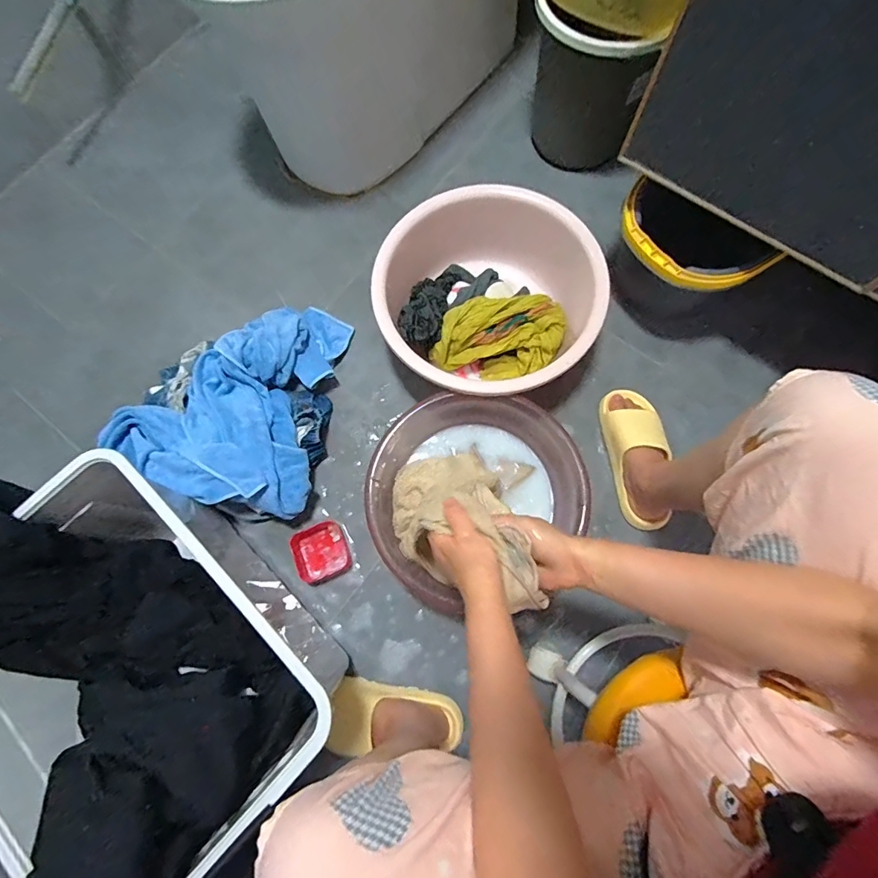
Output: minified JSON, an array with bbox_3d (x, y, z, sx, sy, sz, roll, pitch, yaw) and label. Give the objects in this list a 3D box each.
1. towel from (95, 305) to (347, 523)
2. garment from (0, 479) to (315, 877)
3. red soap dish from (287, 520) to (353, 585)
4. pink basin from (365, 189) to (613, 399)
[{"bbox_3d":[-0.385,-0.086,0.811,0.357,0.120,0.405,7,75,4],"label":"towel"},{"bbox_3d":[-0.414,0.260,0.539,0.497,0.161,0.263,43,80,11],"label":"garment"},{"bbox_3d":[-0.211,0.205,0.796,0.095,0.026,0.098,-23,76,-5],"label":"red soap dish"},{"bbox_3d":[0.101,-0.236,0.818,0.347,0.157,0.385,40,80,11],"label":"pink basin"}]

